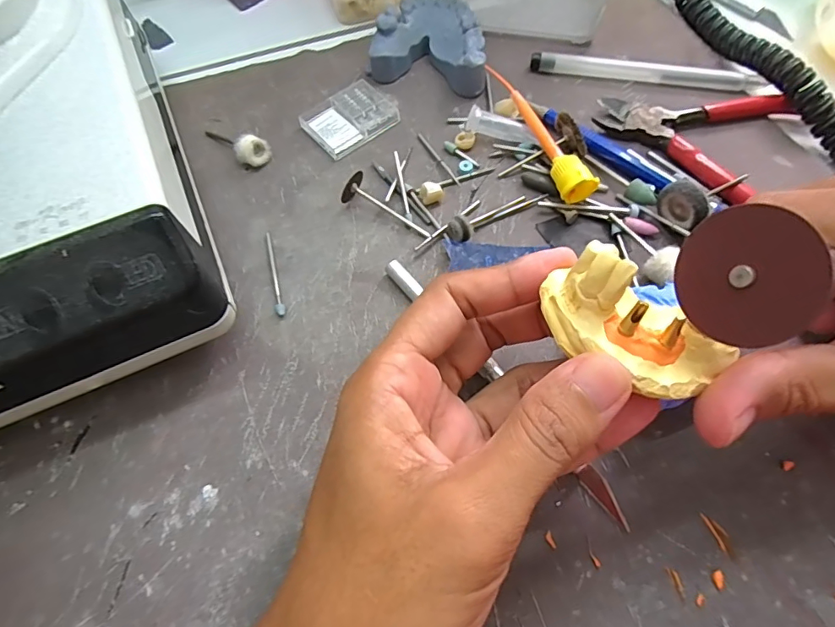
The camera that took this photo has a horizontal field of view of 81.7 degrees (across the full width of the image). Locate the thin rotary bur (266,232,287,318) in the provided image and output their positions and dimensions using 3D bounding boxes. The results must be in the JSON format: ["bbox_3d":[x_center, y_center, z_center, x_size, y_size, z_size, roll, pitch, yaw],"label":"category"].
[{"bbox_3d":[-0.066,-0.019,0.223,0.004,0.004,0.047,-15,65,-6],"label":"thin rotary bur"}]

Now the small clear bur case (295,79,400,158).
[{"bbox_3d":[-0.037,-0.108,0.263,0.048,0.006,0.037,-35,69,-14],"label":"small clear bur case"}]

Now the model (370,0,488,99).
[{"bbox_3d":[0.011,-0.153,0.273,0.063,0.023,0.053,16,66,9],"label":"model"}]

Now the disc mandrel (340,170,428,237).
[{"bbox_3d":[-0.016,-0.048,0.230,0.045,0.013,0.017,40,72,18],"label":"disc mandrel"}]

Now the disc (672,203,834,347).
[{"bbox_3d":[0.075,-0.009,0.111,0.004,0.030,0.031,-6,69,-34],"label":"disc"}]

